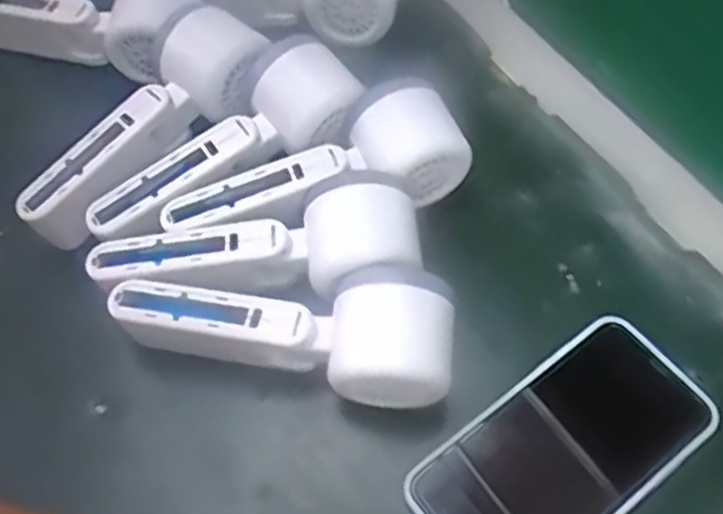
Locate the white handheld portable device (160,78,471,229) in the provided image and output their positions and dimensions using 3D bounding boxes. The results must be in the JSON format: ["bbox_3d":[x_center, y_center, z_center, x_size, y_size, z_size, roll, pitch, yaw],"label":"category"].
[{"bbox_3d":[-0.021,-0.039,0.377,0.156,0.047,0.050,-27,63,-13],"label":"white handheld portable device"}]

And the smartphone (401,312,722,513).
[{"bbox_3d":[0.095,0.092,0.333,0.143,0.006,0.074,-34,65,-16],"label":"smartphone"}]

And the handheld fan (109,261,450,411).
[{"bbox_3d":[-0.037,0.037,0.341,0.161,0.054,0.055,1,60,2],"label":"handheld fan"}]

